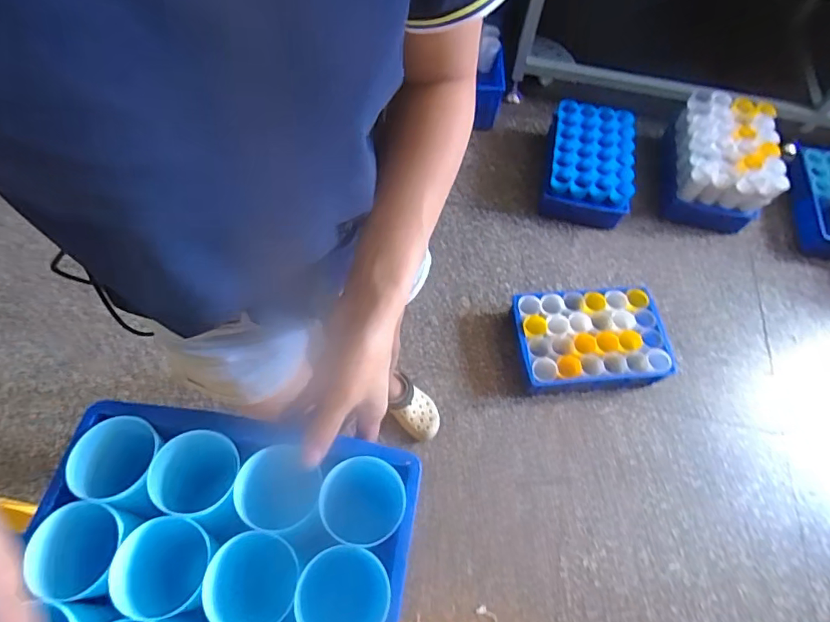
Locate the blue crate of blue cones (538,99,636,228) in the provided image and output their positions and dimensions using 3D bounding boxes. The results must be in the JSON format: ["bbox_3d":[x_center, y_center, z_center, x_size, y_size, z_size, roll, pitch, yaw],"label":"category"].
[{"bbox_3d":[0.563,-0.477,1.592,0.258,0.214,0.395,9,62,2],"label":"blue crate of blue cones"}]

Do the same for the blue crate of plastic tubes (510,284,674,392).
[{"bbox_3d":[0.480,0.081,1.335,0.402,0.123,0.274,0,63,-3],"label":"blue crate of plastic tubes"}]

